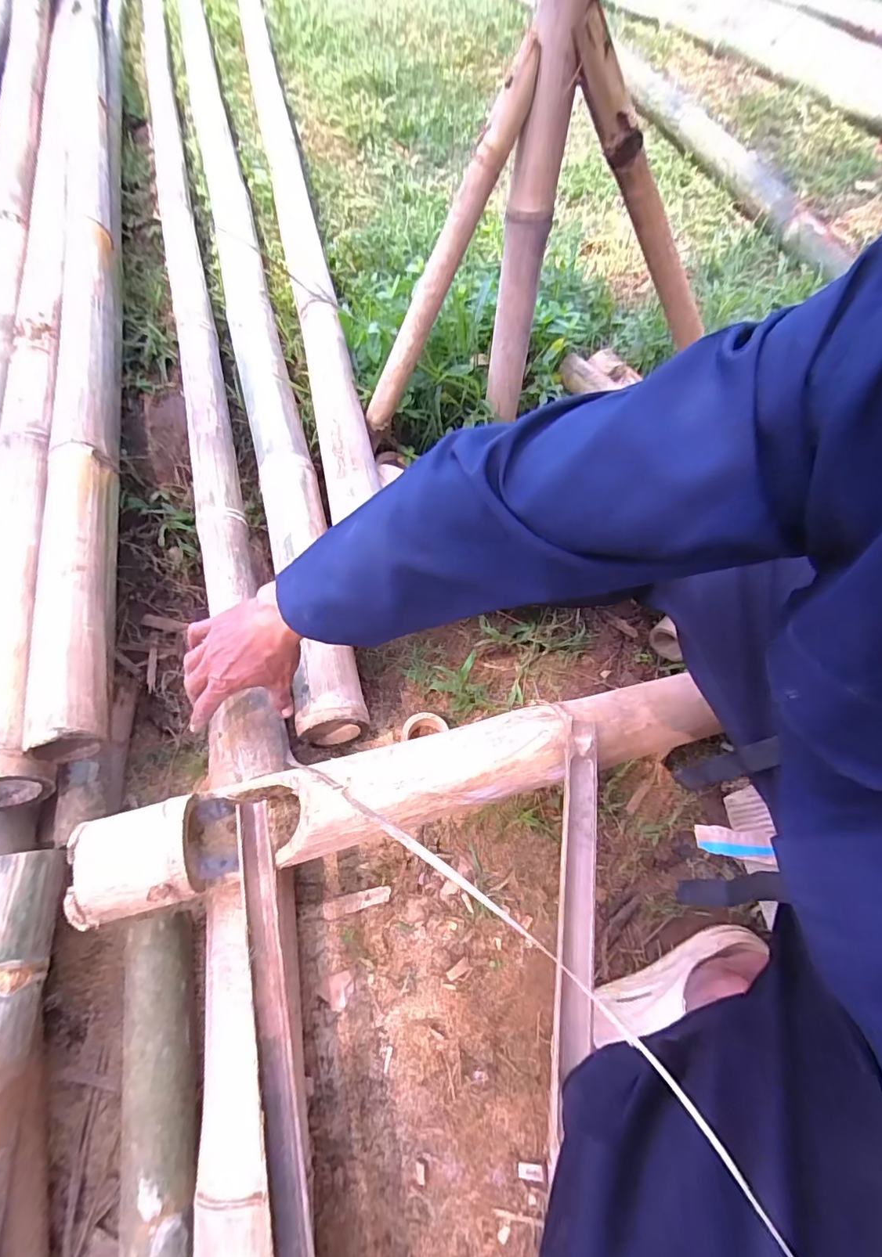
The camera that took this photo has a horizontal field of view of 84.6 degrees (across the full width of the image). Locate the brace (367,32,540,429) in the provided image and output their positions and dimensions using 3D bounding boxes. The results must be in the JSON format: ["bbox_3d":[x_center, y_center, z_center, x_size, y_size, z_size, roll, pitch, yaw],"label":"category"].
[{"bbox_3d":[0.000,-0.454,0.631,0.040,0.432,0.033,-2,56,-36],"label":"brace"}]

